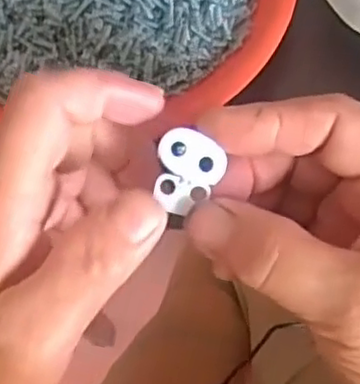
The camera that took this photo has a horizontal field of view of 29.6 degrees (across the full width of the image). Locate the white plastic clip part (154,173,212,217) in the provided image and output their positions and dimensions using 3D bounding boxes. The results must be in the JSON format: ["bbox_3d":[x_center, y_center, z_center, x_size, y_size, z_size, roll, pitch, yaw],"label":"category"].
[{"bbox_3d":[0.000,0.001,0.221,0.018,0.005,0.011,12,69,5],"label":"white plastic clip part"}]

